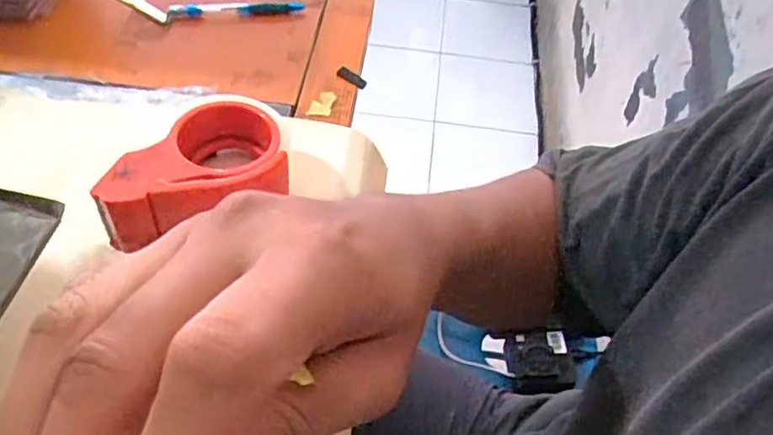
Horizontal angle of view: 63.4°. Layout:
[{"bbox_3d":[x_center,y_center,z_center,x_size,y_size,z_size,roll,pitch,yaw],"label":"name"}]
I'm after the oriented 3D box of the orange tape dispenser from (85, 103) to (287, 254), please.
[{"bbox_3d":[-0.146,-0.030,0.478,0.134,0.074,0.087,-15,56,-16],"label":"orange tape dispenser"}]

